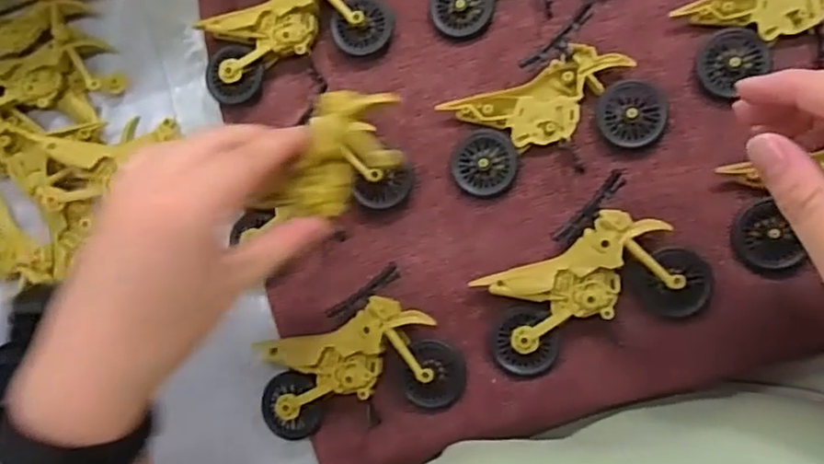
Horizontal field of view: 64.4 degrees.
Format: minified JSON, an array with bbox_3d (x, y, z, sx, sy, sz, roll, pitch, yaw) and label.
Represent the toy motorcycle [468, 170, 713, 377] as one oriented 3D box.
[{"bbox_3d":[0.092,0.029,0.353,0.113,0.023,0.077,-32,79,6],"label":"toy motorcycle"}]

